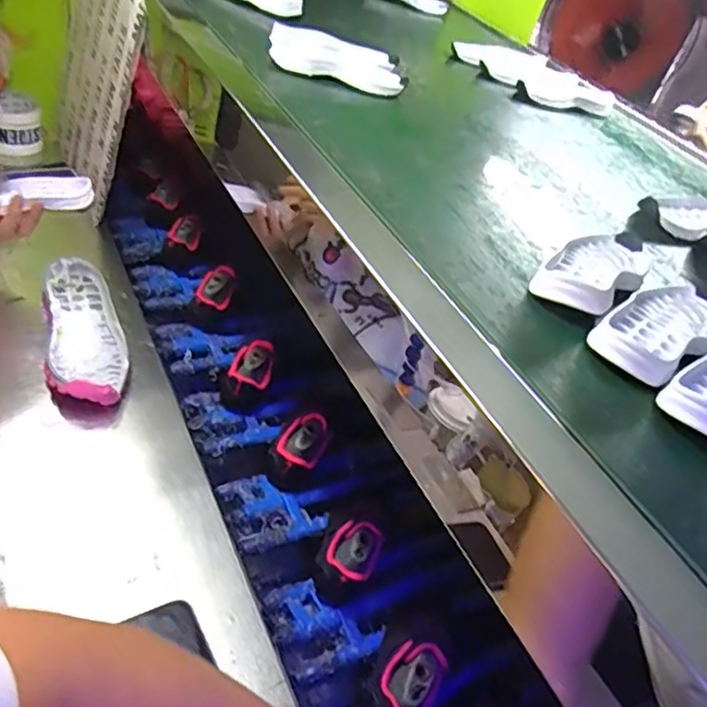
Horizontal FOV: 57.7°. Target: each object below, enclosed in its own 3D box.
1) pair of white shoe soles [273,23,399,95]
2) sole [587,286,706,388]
[{"bbox_3d":[-0.019,-0.358,0.779,0.164,0.014,0.110,8,47,-21],"label":"pair of white shoe soles"},{"bbox_3d":[0.232,-0.021,0.479,0.063,0.028,0.152,31,44,34],"label":"sole"}]

